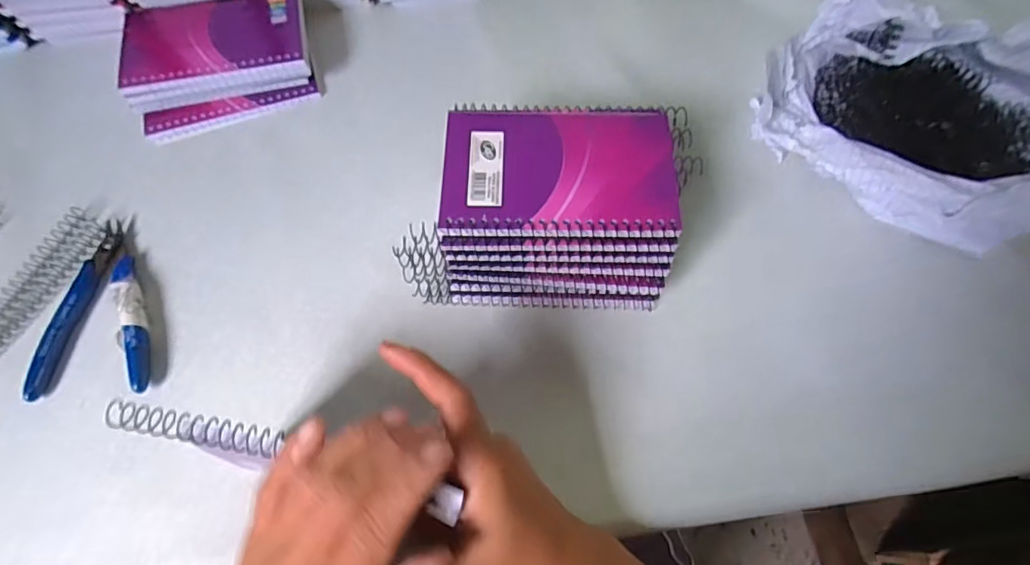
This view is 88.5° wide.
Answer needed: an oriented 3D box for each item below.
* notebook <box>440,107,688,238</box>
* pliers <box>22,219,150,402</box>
[{"bbox_3d":[0.025,-0.066,0.300,0.128,0.007,0.088,2,67,0],"label":"notebook"},{"bbox_3d":[-0.261,0.013,0.339,0.069,0.013,0.118,-3,67,-2],"label":"pliers"}]

